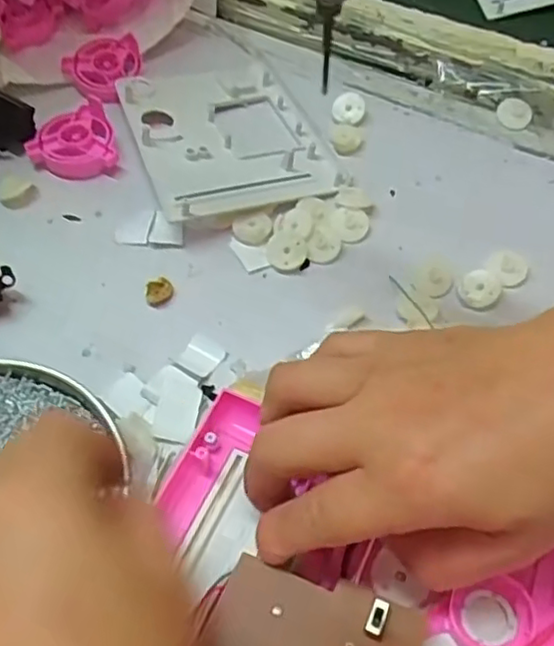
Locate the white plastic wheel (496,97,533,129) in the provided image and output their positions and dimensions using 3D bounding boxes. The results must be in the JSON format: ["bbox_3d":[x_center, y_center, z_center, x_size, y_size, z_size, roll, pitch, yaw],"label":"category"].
[{"bbox_3d":[0.165,-0.145,0.460,0.022,0.006,0.023,1,56,-2],"label":"white plastic wheel"}]

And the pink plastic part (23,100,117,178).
[{"bbox_3d":[-0.130,-0.114,0.422,0.052,0.017,0.049,-15,58,-12],"label":"pink plastic part"}]

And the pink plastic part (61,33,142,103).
[{"bbox_3d":[-0.121,-0.178,0.458,0.046,0.016,0.050,21,57,11],"label":"pink plastic part"}]

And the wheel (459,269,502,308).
[{"bbox_3d":[0.114,-0.020,0.373,0.021,0.009,0.020,1,56,-2],"label":"wheel"}]

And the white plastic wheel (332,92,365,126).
[{"bbox_3d":[0.049,-0.146,0.455,0.022,0.009,0.023,1,56,-2],"label":"white plastic wheel"}]

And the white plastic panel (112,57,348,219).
[{"bbox_3d":[-0.036,-0.129,0.435,0.112,0.020,0.147,-19,59,-15],"label":"white plastic panel"}]

